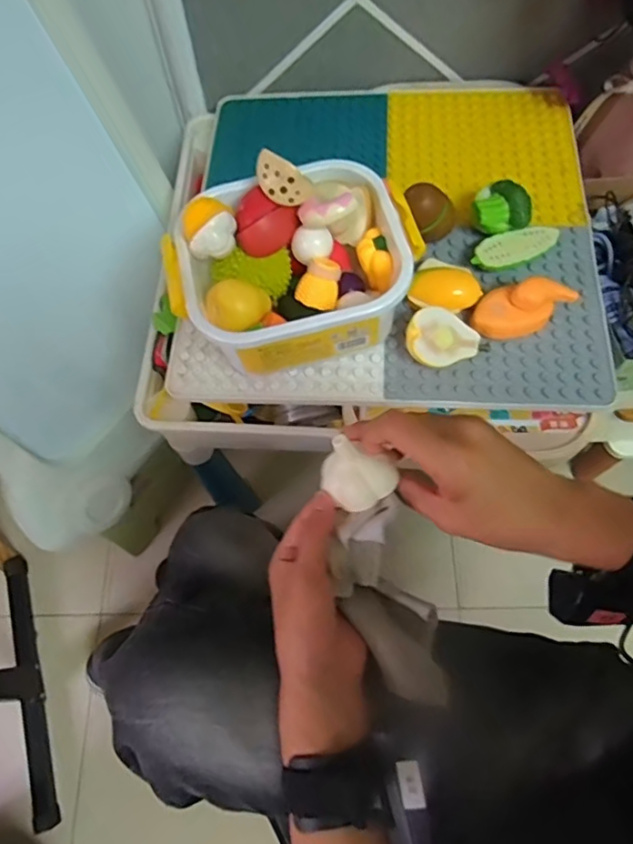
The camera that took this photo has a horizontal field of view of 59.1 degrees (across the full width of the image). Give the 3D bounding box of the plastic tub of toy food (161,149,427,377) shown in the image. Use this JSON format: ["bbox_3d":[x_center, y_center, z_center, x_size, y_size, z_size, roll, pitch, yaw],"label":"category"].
[{"bbox_3d":[-0.025,-0.138,0.513,0.210,0.123,0.163,-19,68,-7],"label":"plastic tub of toy food"}]

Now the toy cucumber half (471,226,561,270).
[{"bbox_3d":[0.199,-0.173,0.567,0.088,0.025,0.038,-17,68,-6],"label":"toy cucumber half"}]

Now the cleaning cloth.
[{"bbox_3d":[0.045,0.116,0.370,0.052,0.041,0.135,-22,92,-8],"label":"cleaning cloth"}]

